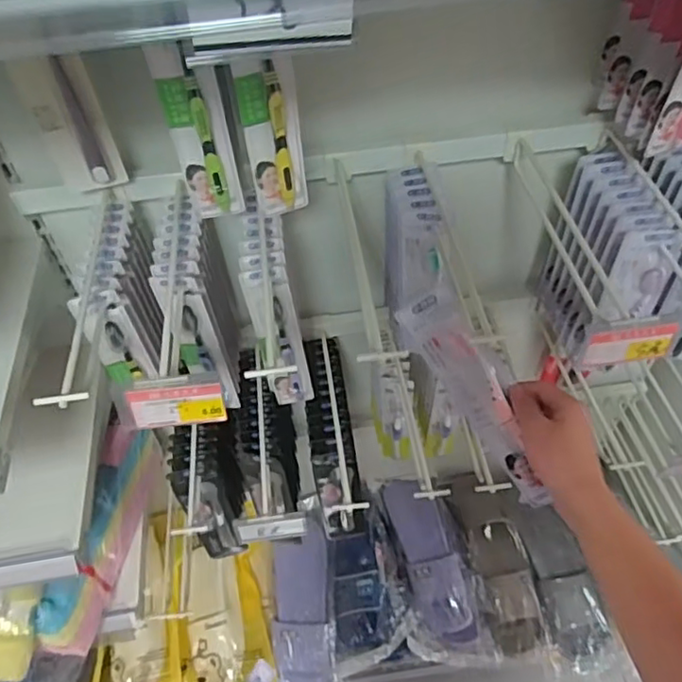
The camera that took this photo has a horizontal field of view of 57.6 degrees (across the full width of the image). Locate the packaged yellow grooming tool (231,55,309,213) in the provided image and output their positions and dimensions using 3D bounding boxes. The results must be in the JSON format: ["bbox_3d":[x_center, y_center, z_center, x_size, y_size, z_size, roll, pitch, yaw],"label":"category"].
[{"bbox_3d":[-0.053,-0.157,0.492,0.044,0.135,0.018,-9,52,-4],"label":"packaged yellow grooming tool"}]

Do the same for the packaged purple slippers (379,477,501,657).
[{"bbox_3d":[0.183,0.458,1.249,0.162,0.066,0.370,-15,68,-9],"label":"packaged purple slippers"}]

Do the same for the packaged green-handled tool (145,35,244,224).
[{"bbox_3d":[-0.110,-0.159,0.486,0.043,0.155,0.017,-3,52,1],"label":"packaged green-handled tool"}]

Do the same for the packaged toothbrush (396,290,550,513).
[{"bbox_3d":[0.135,0.056,0.580,0.226,0.056,0.021,57,38,-9],"label":"packaged toothbrush"}]

